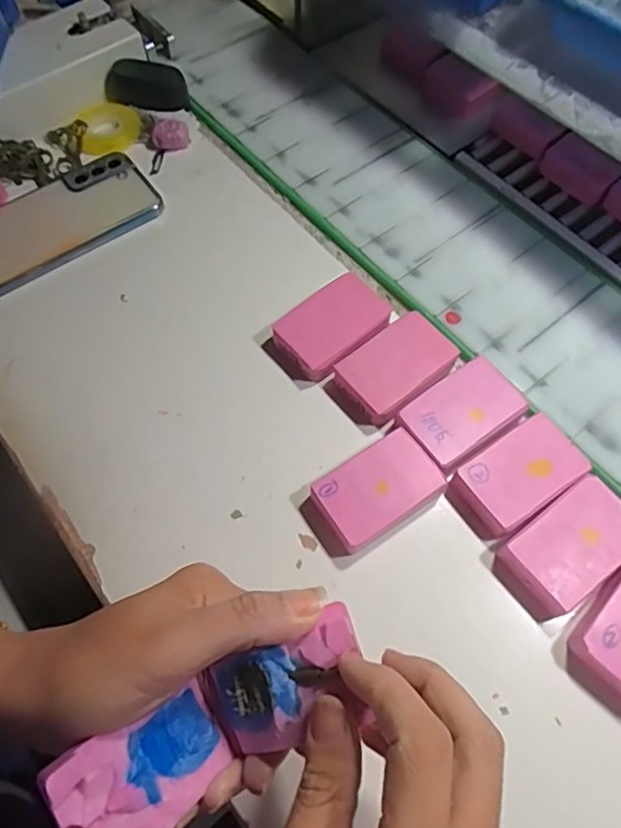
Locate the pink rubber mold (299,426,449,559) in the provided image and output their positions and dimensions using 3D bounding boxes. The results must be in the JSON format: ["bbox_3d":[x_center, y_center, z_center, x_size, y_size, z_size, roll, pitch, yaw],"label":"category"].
[{"bbox_3d":[0.036,0.046,0.324,0.075,0.020,0.045,-30,68,-14],"label":"pink rubber mold"}]

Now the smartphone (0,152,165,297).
[{"bbox_3d":[-0.190,-0.142,0.415,0.149,0.008,0.075,-35,70,-15],"label":"smartphone"}]

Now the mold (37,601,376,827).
[{"bbox_3d":[-0.032,0.121,0.215,0.118,0.048,0.043,-29,68,-13],"label":"mold"}]

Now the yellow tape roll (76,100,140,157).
[{"bbox_3d":[-0.164,-0.233,0.462,0.047,0.012,0.050,0,65,0],"label":"yellow tape roll"}]

